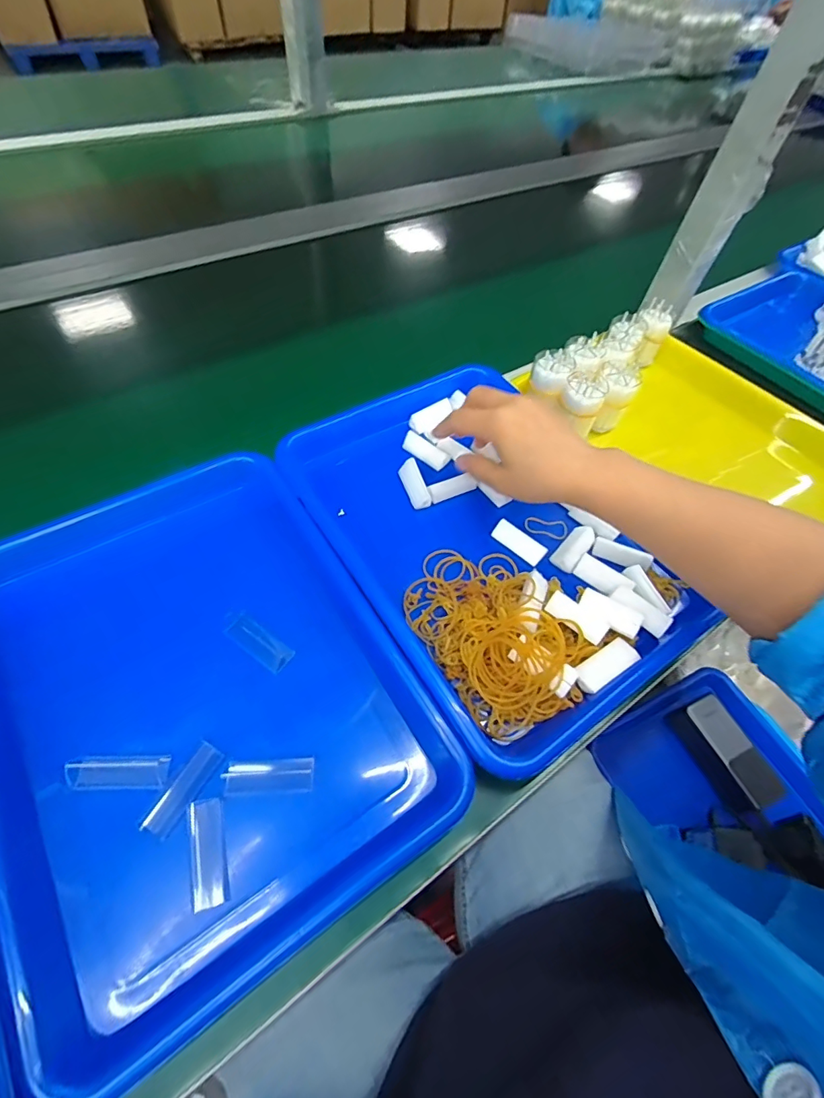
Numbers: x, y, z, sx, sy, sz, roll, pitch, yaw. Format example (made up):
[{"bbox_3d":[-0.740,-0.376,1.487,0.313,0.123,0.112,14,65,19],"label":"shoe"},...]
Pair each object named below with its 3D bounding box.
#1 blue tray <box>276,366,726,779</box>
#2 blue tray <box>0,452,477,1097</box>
[{"bbox_3d":[0.056,-0.019,0.406,0.246,0.048,0.350,-29,64,-21],"label":"blue tray"},{"bbox_3d":[-0.150,0.082,0.319,0.239,0.034,0.342,-28,64,-21],"label":"blue tray"}]

